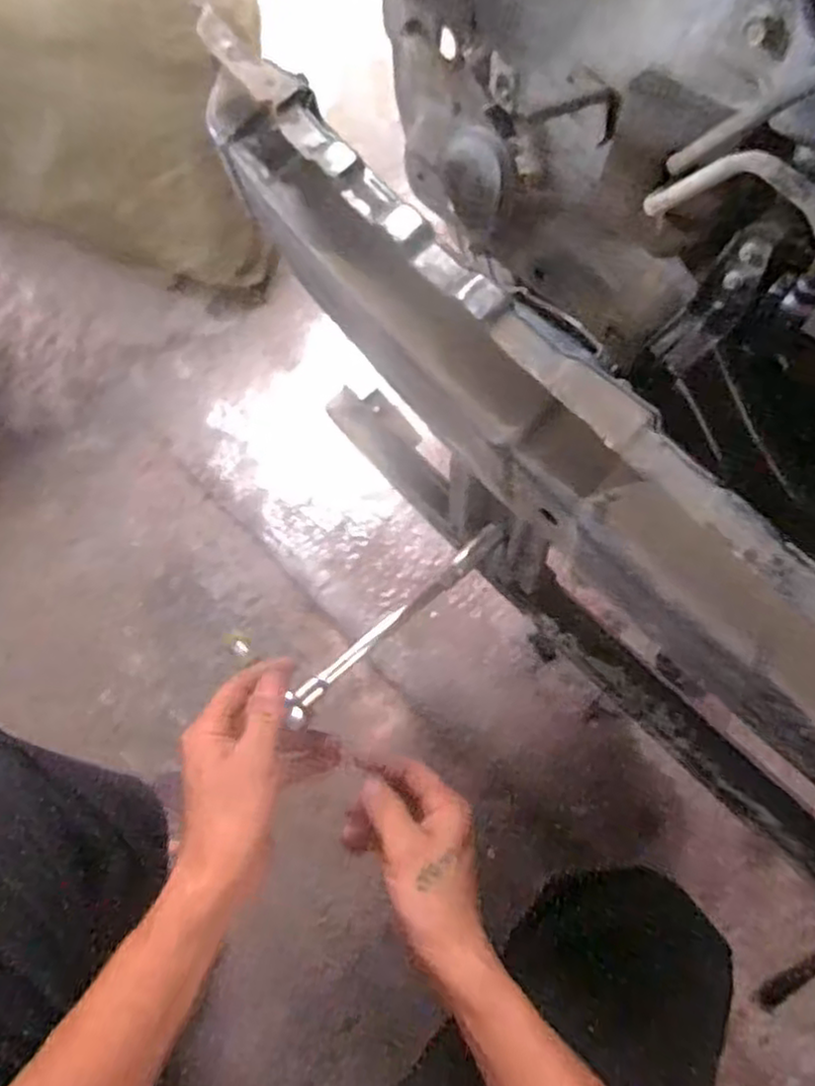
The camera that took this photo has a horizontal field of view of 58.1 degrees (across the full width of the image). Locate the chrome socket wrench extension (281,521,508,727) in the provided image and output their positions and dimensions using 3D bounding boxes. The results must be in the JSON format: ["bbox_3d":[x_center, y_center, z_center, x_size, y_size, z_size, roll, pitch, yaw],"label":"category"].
[{"bbox_3d":[-0.006,0.055,0.539,0.205,0.024,0.019,-39,68,-19],"label":"chrome socket wrench extension"}]

